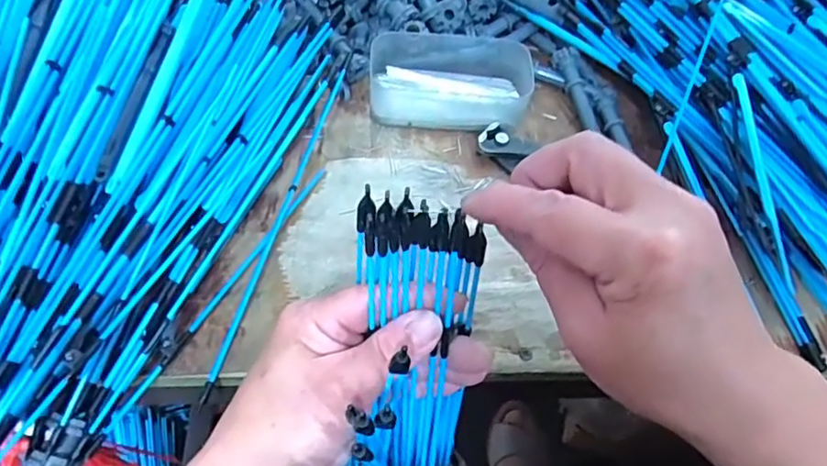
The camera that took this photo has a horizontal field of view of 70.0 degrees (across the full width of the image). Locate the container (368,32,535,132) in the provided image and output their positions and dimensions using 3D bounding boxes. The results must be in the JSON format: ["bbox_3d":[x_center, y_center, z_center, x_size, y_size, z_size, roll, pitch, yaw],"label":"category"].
[{"bbox_3d":[0.028,-0.117,0.446,0.119,0.029,0.079,7,57,-1],"label":"container"}]

